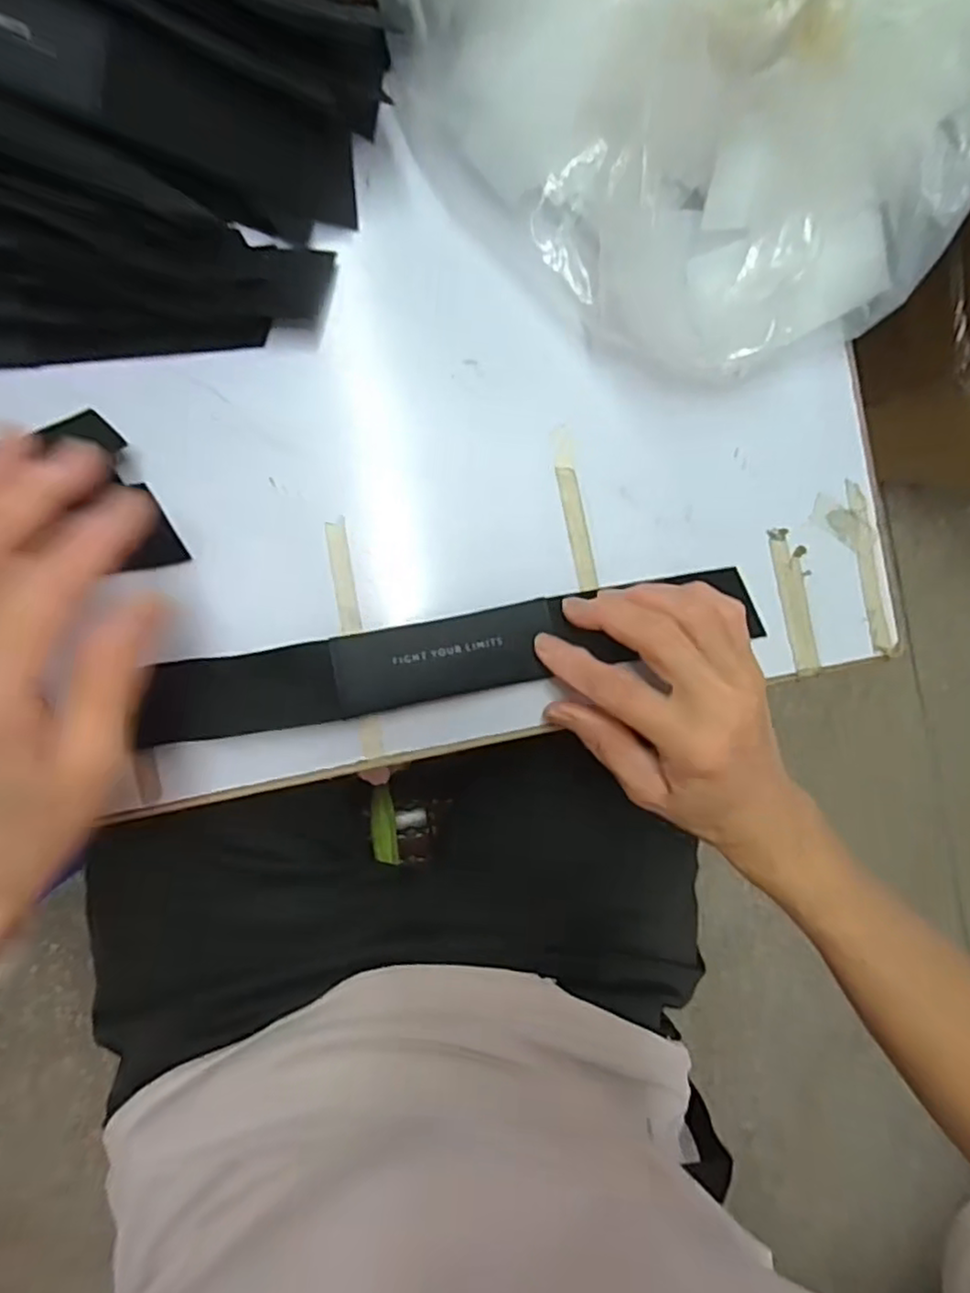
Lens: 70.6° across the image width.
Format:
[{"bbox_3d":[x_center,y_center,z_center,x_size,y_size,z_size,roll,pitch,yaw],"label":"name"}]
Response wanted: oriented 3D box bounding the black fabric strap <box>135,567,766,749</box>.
[{"bbox_3d":[-0.007,0.003,0.327,0.288,0.019,0.039,-11,91,-10],"label":"black fabric strap"}]

